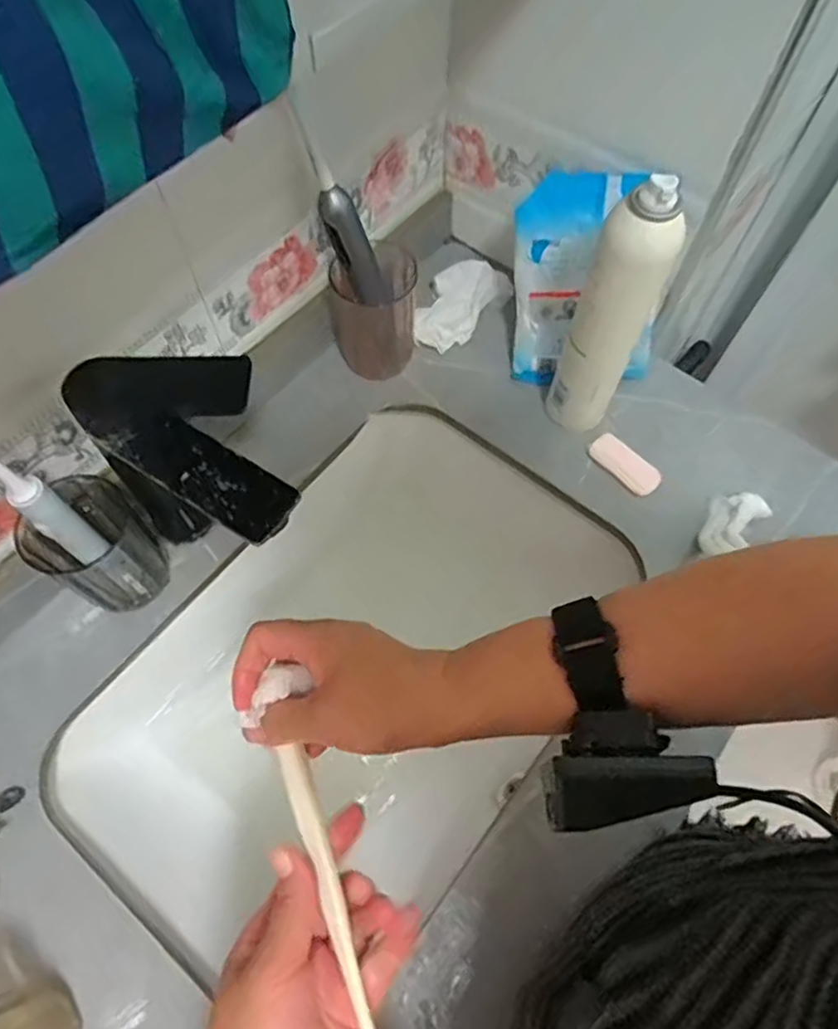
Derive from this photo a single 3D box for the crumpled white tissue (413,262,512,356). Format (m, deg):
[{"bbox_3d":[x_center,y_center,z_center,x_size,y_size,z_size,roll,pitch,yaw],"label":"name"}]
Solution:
[{"bbox_3d":[0.038,-0.202,0.621,0.056,0.030,0.106,37,69,16],"label":"crumpled white tissue"}]

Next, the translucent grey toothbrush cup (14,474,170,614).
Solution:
[{"bbox_3d":[-0.229,0.027,0.467,0.064,0.099,0.071,-27,67,-13],"label":"translucent grey toothbrush cup"}]

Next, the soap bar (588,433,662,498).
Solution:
[{"bbox_3d":[0.179,-0.044,0.564,0.027,0.014,0.065,-41,71,-18],"label":"soap bar"}]

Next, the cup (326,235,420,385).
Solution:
[{"bbox_3d":[-0.041,-0.176,0.571,0.073,0.108,0.063,-5,64,-3],"label":"cup"}]

